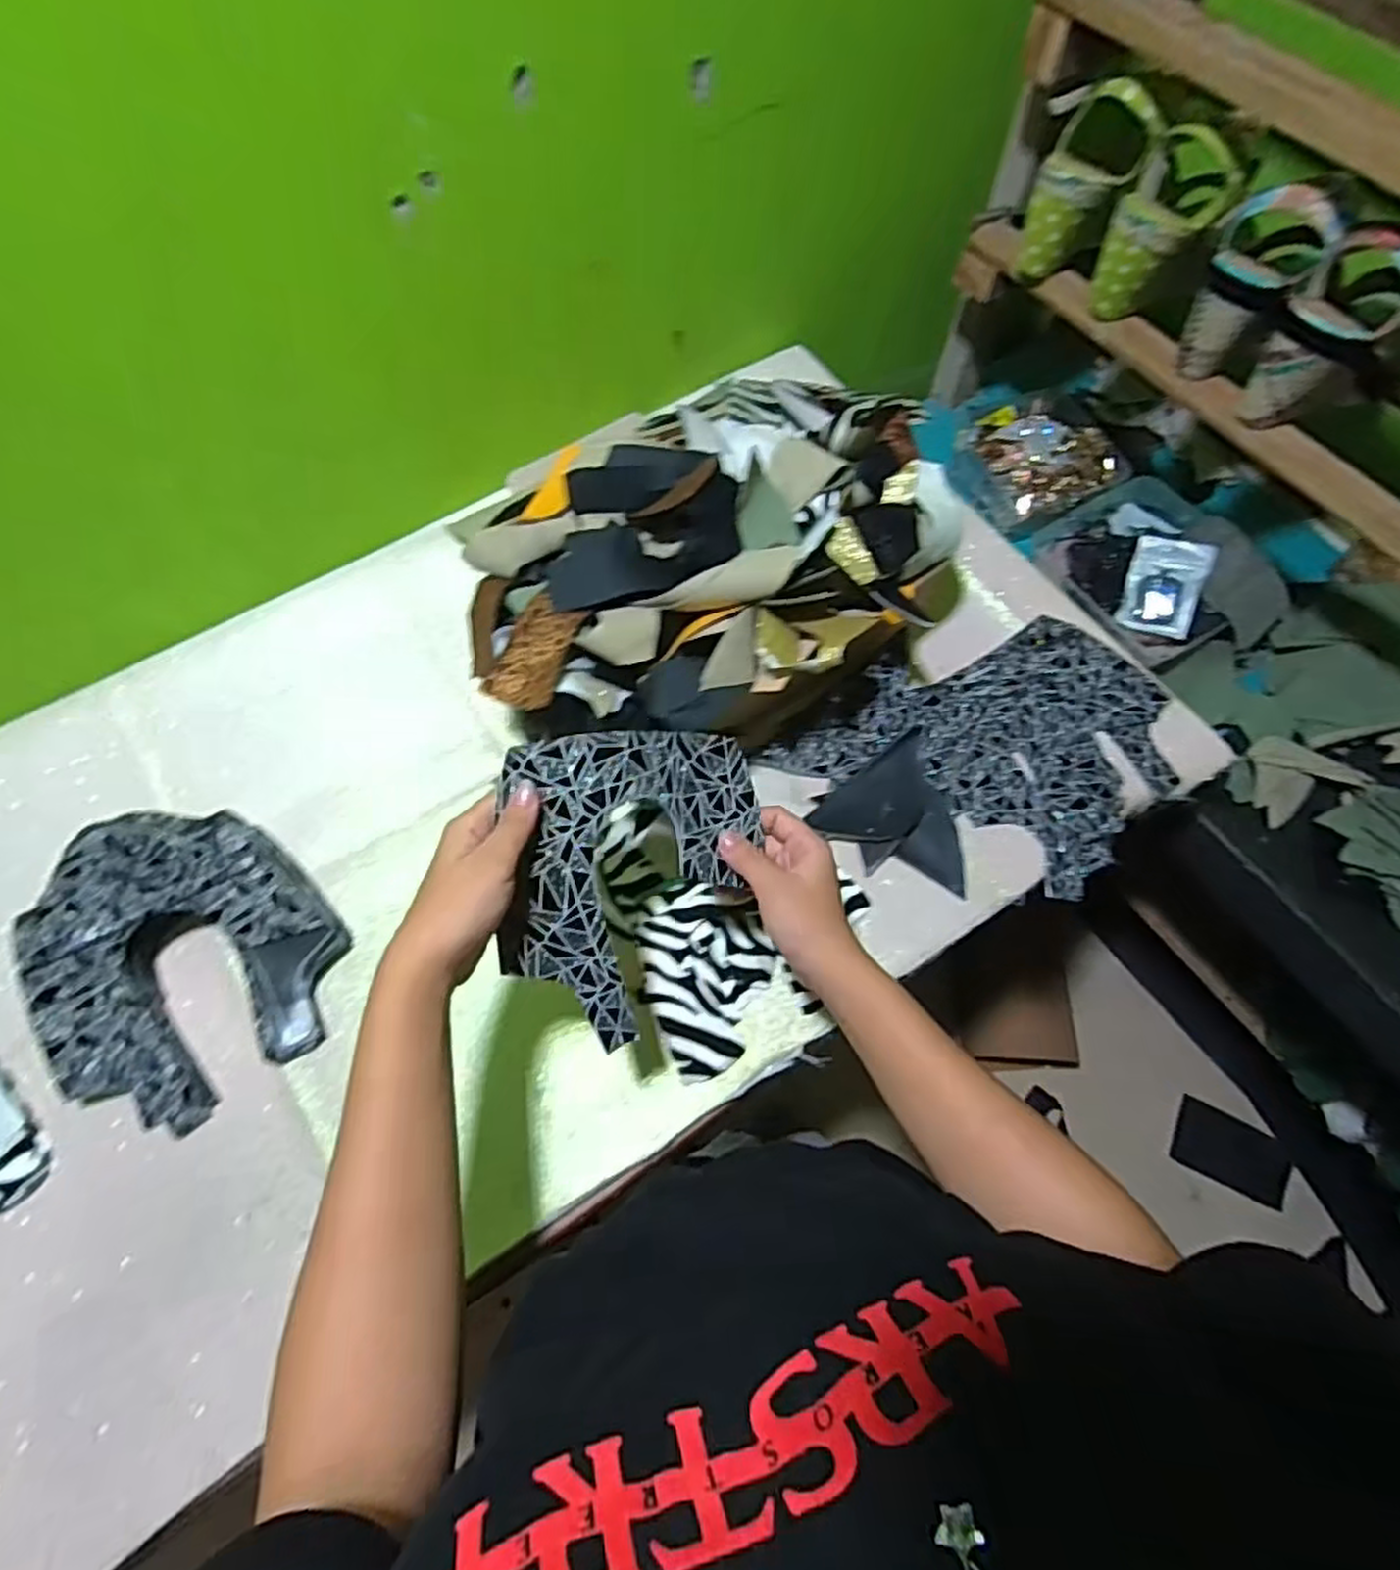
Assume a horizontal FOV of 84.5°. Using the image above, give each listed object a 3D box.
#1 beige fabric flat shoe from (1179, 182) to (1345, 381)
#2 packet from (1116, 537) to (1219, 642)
[{"bbox_3d":[0.448,-0.407,0.631,0.077,0.135,0.079,22,70,7],"label":"beige fabric flat shoe"},{"bbox_3d":[0.487,-0.208,0.809,0.072,0.013,0.100,20,95,33],"label":"packet"}]

